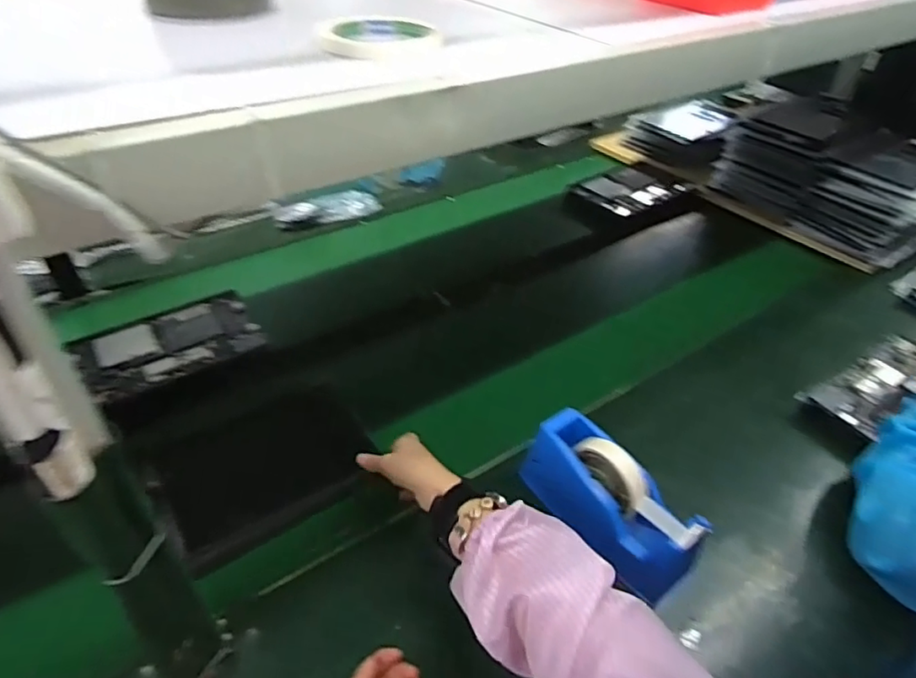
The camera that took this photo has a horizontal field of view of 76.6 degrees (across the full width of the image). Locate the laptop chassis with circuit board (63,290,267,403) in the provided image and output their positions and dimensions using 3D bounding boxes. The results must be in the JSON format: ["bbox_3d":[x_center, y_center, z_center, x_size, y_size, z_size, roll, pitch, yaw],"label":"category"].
[{"bbox_3d":[-0.416,0.009,0.840,0.239,0.023,0.170,-21,45,-24],"label":"laptop chassis with circuit board"}]

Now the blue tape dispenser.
[{"bbox_3d":[0.164,0.171,0.626,0.084,0.088,0.198,-26,47,-29],"label":"blue tape dispenser"}]

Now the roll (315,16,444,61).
[{"bbox_3d":[-0.063,-0.246,0.468,0.095,0.009,0.103,-11,42,-14],"label":"roll"}]

